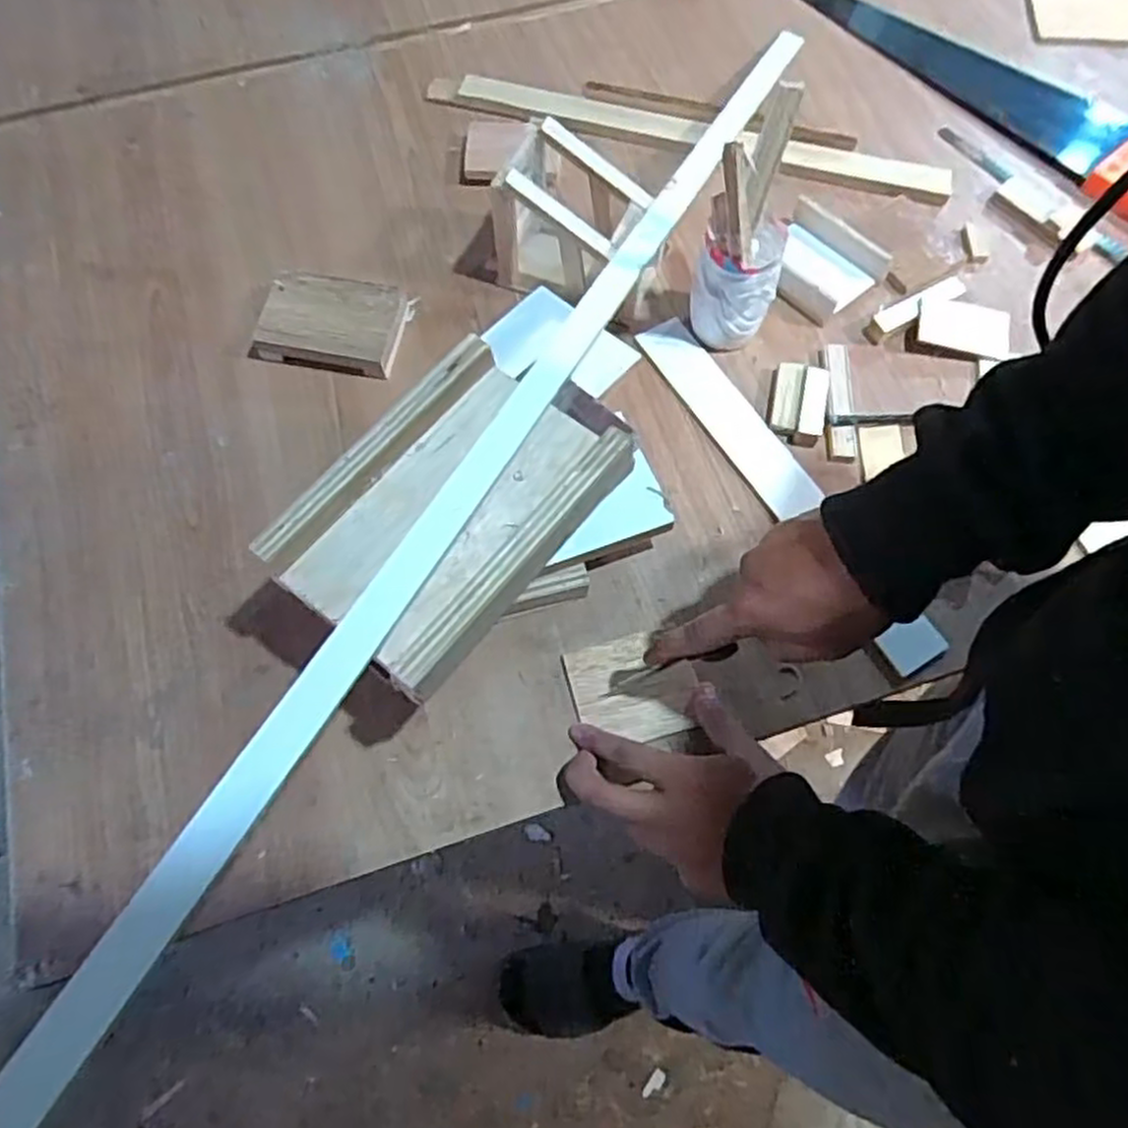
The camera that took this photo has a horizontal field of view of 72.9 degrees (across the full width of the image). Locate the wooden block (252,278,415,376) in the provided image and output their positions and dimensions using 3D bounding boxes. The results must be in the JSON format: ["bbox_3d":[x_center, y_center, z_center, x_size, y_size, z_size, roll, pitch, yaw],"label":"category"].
[{"bbox_3d":[-0.192,-0.201,0.640,0.121,0.027,0.075,6,67,3],"label":"wooden block"}]

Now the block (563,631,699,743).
[{"bbox_3d":[0.048,0.084,0.527,0.082,0.004,0.073,-13,67,-5],"label":"block"}]

